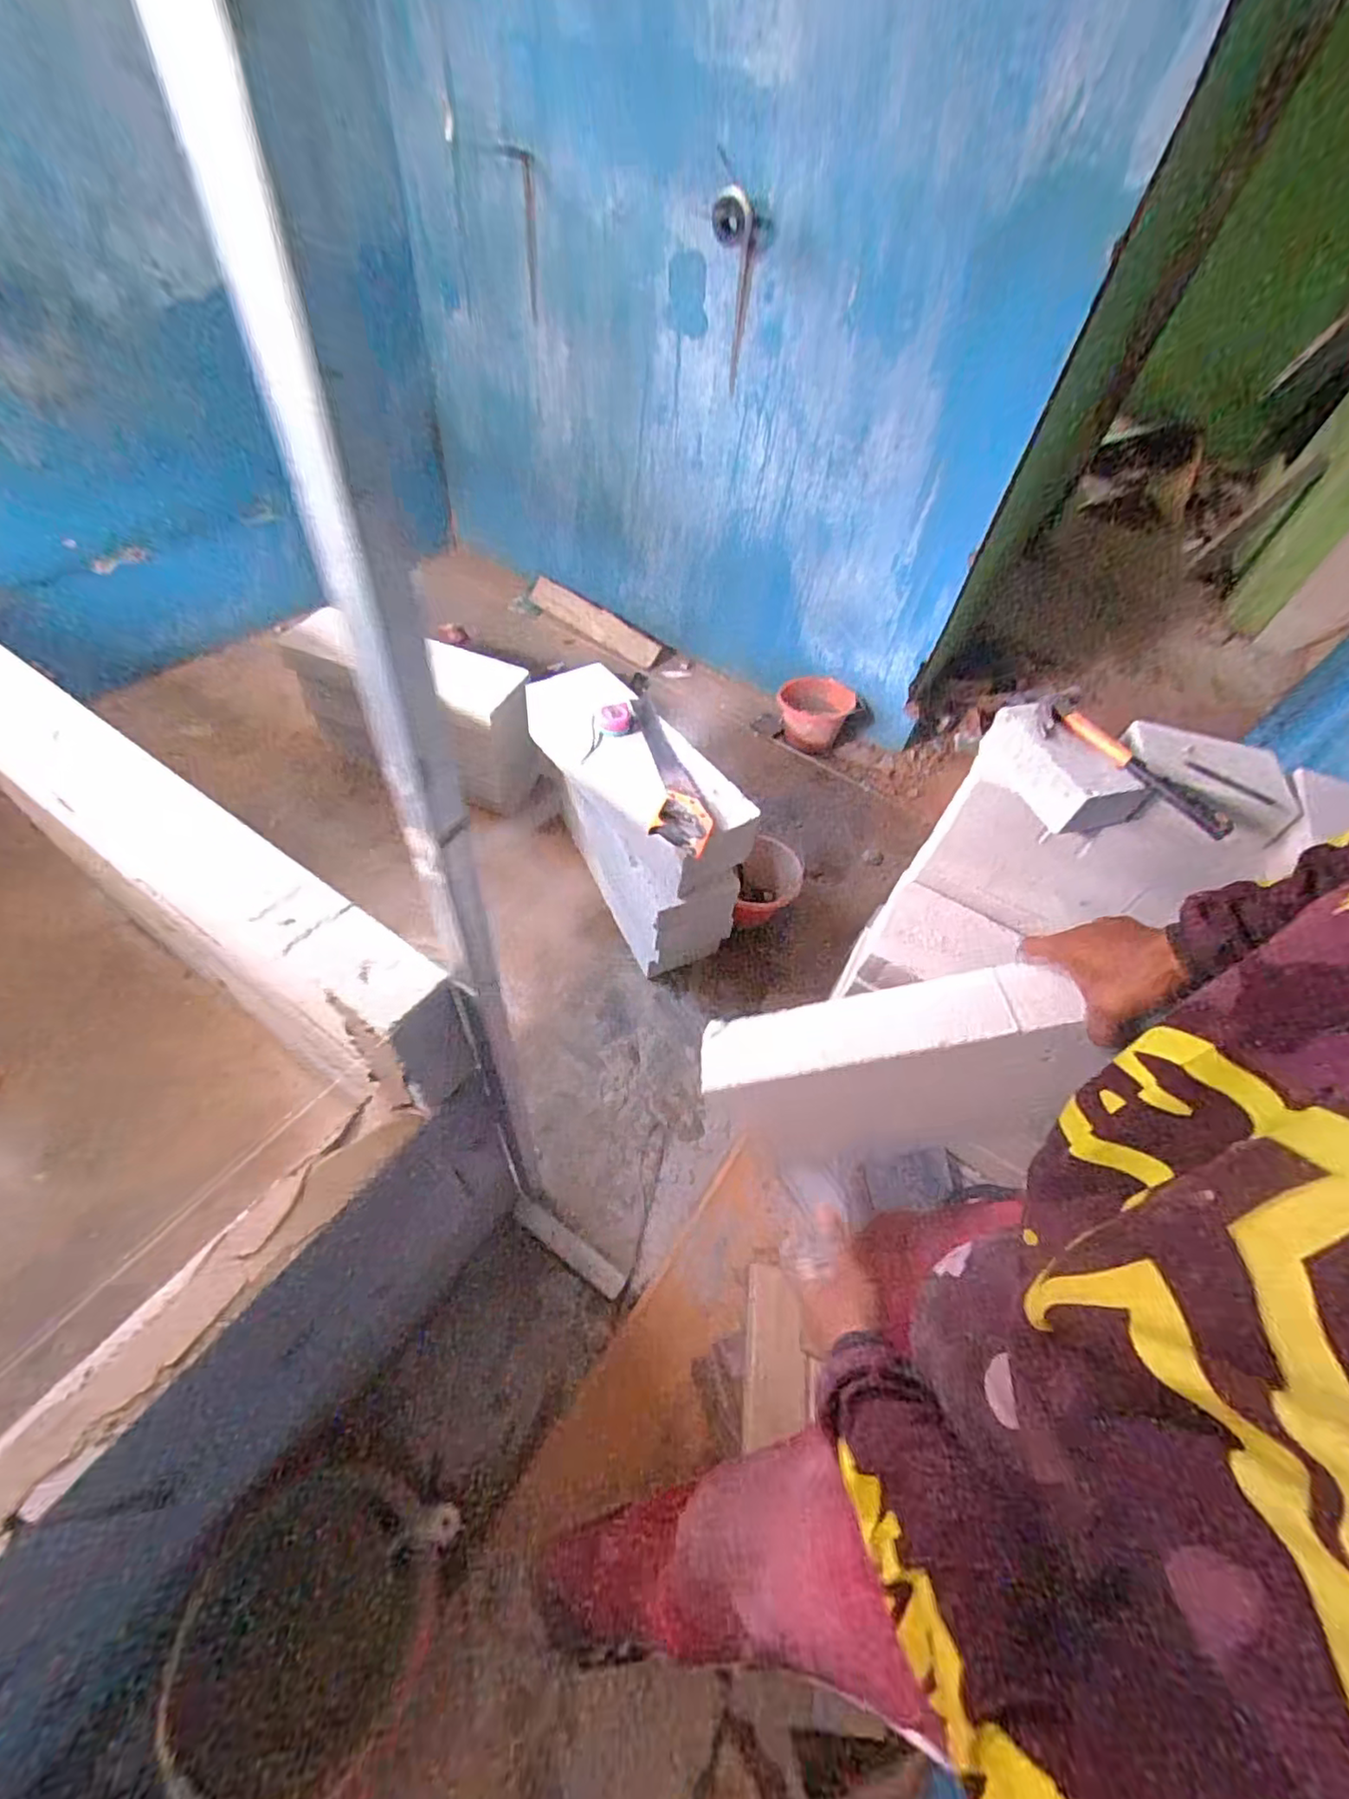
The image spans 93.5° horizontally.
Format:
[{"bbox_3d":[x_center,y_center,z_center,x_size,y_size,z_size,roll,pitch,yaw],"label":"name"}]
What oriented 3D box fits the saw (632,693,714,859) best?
[{"bbox_3d":[-0.004,-0.271,1.316,0.128,0.041,0.442,-3,54,-7],"label":"saw"}]

